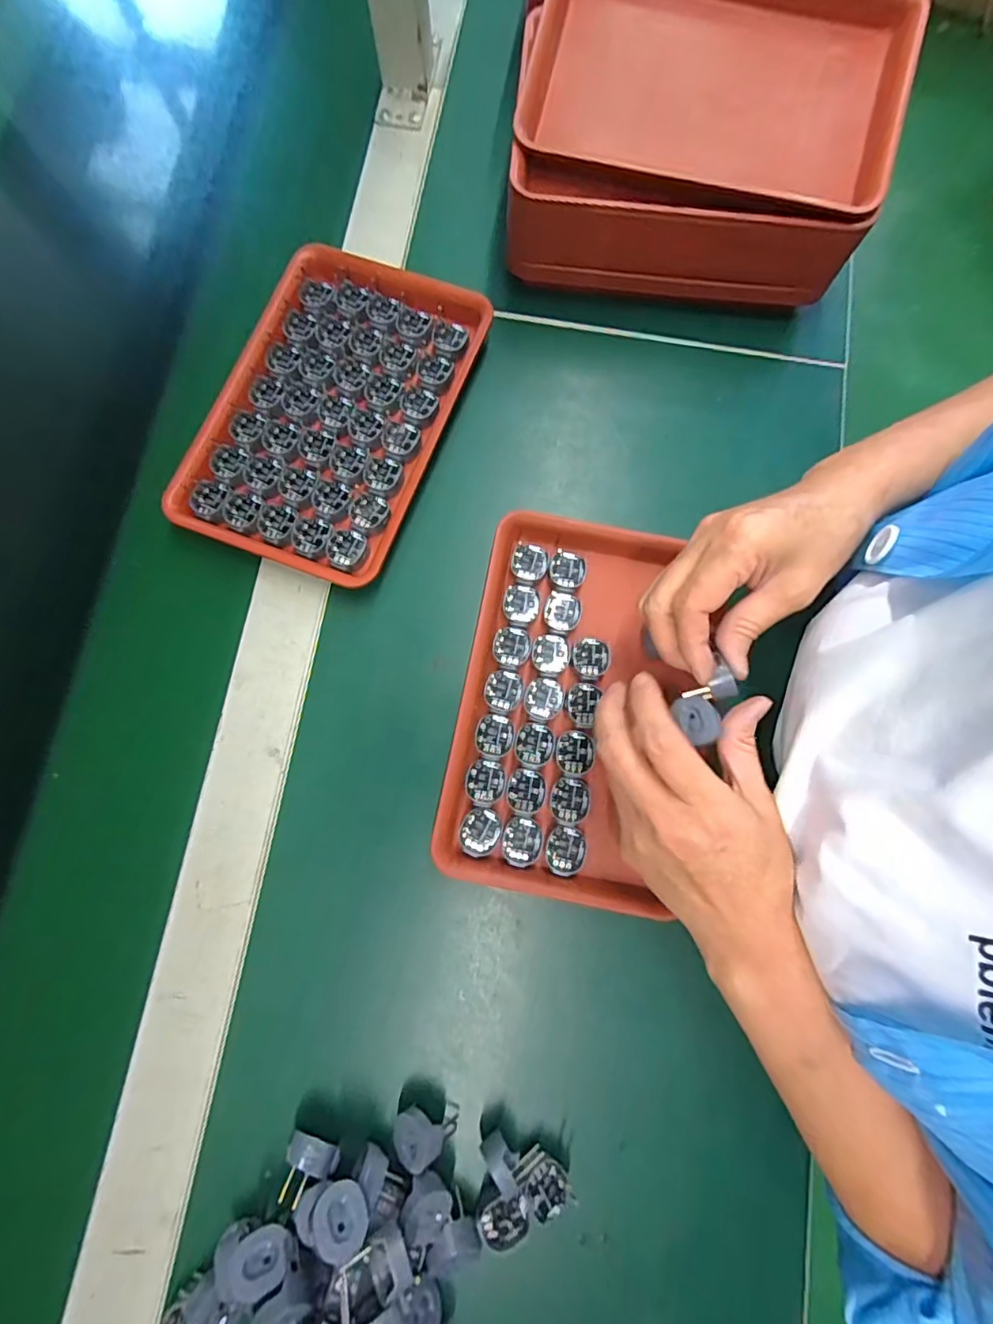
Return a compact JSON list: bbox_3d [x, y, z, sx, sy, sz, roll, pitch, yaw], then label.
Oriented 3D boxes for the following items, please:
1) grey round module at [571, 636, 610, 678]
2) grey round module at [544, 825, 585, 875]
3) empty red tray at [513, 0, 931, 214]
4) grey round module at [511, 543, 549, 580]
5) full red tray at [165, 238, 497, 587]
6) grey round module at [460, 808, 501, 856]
[{"bbox_3d":[0.062,-0.003,0.351,0.025,0.005,0.028,16,80,2],"label":"grey round module"},{"bbox_3d":[0.043,0.116,0.328,0.024,0.004,0.028,15,80,2],"label":"grey round module"},{"bbox_3d":[0.146,-0.382,0.346,0.237,0.033,0.159,14,80,4],"label":"empty red tray"},{"bbox_3d":[0.023,-0.068,0.362,0.024,0.004,0.025,0,80,0],"label":"grey round module"},{"bbox_3d":[-0.115,-0.179,0.381,0.154,0.020,0.234,20,80,3],"label":"full red tray"},{"bbox_3d":[-0.010,0.104,0.328,0.025,0.004,0.028,16,80,2],"label":"grey round module"}]

